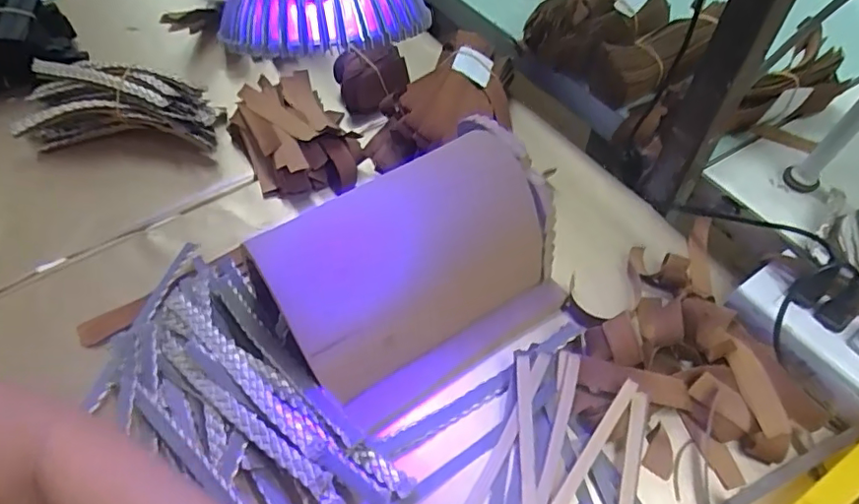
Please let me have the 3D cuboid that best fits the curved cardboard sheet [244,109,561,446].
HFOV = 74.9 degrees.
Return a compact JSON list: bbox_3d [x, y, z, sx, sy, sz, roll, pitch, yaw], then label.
[{"bbox_3d":[0.000,0.019,0.386,0.192,0.155,0.044,-30,13,-16],"label":"curved cardboard sheet"}]

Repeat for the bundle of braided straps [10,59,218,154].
[{"bbox_3d":[-0.309,-0.146,0.562,0.191,0.065,0.077,1,53,1],"label":"bundle of braided straps"}]

